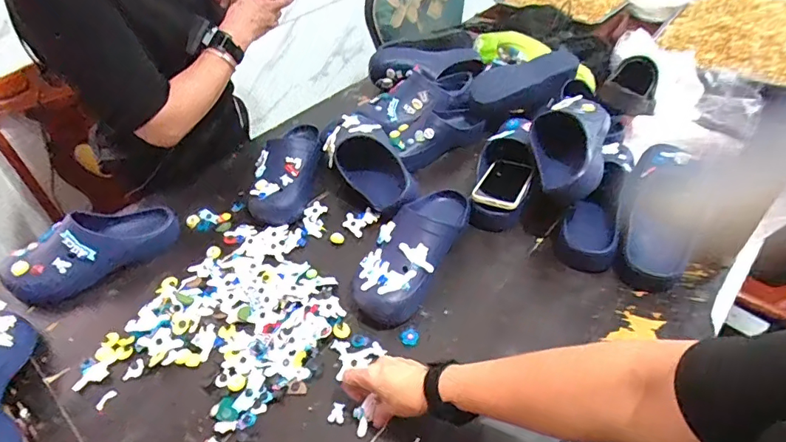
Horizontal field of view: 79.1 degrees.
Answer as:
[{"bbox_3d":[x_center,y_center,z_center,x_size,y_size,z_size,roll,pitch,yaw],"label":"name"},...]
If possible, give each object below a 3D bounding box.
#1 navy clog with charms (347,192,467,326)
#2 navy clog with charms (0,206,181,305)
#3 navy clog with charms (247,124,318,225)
[{"bbox_3d":[0.038,0.035,0.790,0.111,0.092,0.296,21,51,23],"label":"navy clog with charms"},{"bbox_3d":[-0.519,0.040,0.818,0.276,0.085,0.109,-29,50,-22],"label":"navy clog with charms"},{"bbox_3d":[-0.211,-0.121,0.969,0.116,0.079,0.285,2,46,7],"label":"navy clog with charms"}]

